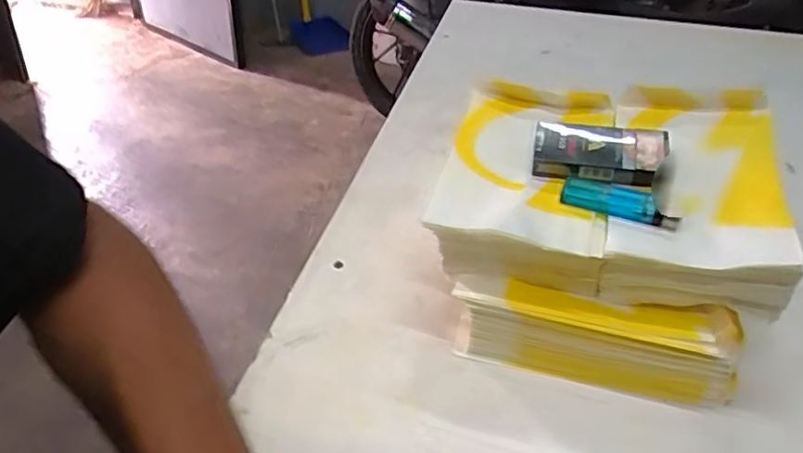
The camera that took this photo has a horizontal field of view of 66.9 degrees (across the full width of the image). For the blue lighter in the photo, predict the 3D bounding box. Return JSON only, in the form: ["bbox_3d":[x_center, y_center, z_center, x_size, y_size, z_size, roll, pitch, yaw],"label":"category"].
[{"bbox_3d":[0.155,-0.017,0.435,0.078,0.012,0.031,15,36,17],"label":"blue lighter"}]

